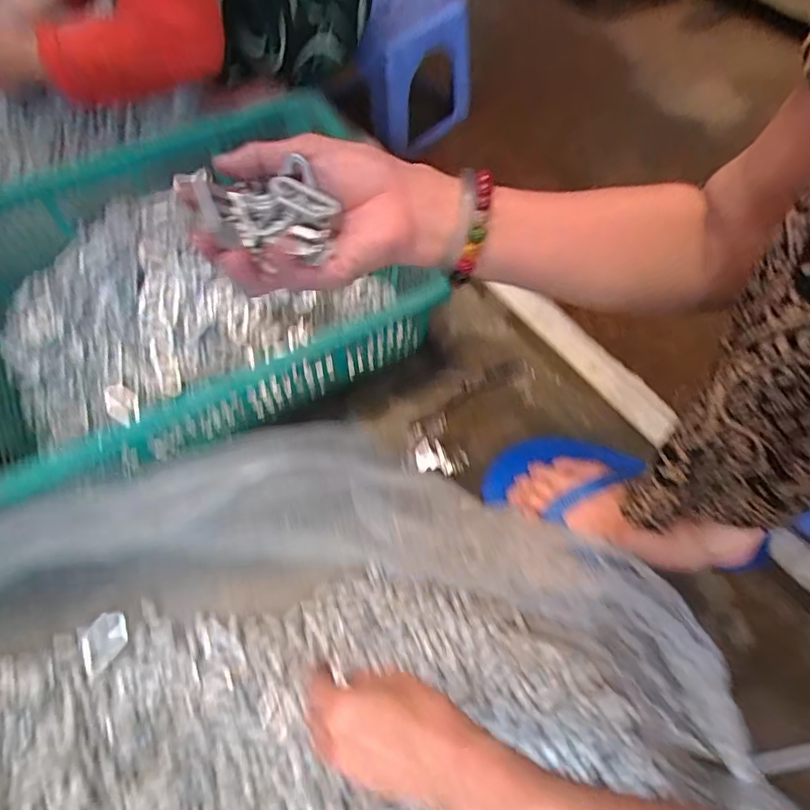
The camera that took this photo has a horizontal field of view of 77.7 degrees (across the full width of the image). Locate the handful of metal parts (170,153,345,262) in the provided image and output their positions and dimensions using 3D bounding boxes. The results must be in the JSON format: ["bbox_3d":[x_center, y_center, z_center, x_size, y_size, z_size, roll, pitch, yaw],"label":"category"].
[{"bbox_3d":[-0.079,-0.110,0.277,0.074,0.031,0.044,0,59,0],"label":"handful of metal parts"}]

